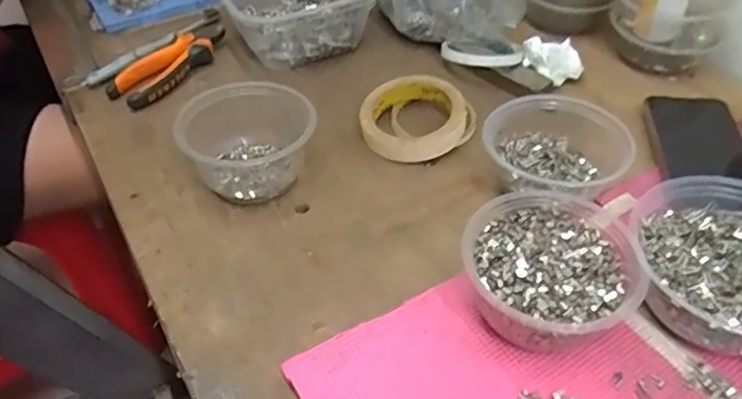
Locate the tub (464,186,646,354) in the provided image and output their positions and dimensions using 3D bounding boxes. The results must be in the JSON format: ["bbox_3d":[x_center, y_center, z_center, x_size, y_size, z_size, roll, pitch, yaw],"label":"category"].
[{"bbox_3d":[0.123,0.048,0.433,0.108,0.058,0.119,9,47,12],"label":"tub"}]

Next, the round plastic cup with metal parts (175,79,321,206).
[{"bbox_3d":[-0.108,-0.052,0.544,0.106,0.066,0.112,-2,46,2],"label":"round plastic cup with metal parts"}]

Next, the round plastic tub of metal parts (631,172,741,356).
[{"bbox_3d":[0.249,0.048,0.432,0.129,0.053,0.136,-2,46,2],"label":"round plastic tub of metal parts"}]

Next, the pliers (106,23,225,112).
[{"bbox_3d":[-0.211,-0.151,0.668,0.062,0.024,0.150,27,53,26],"label":"pliers"}]

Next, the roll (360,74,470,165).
[{"bbox_3d":[0.041,-0.078,0.593,0.097,0.033,0.097,-2,46,2],"label":"roll"}]

